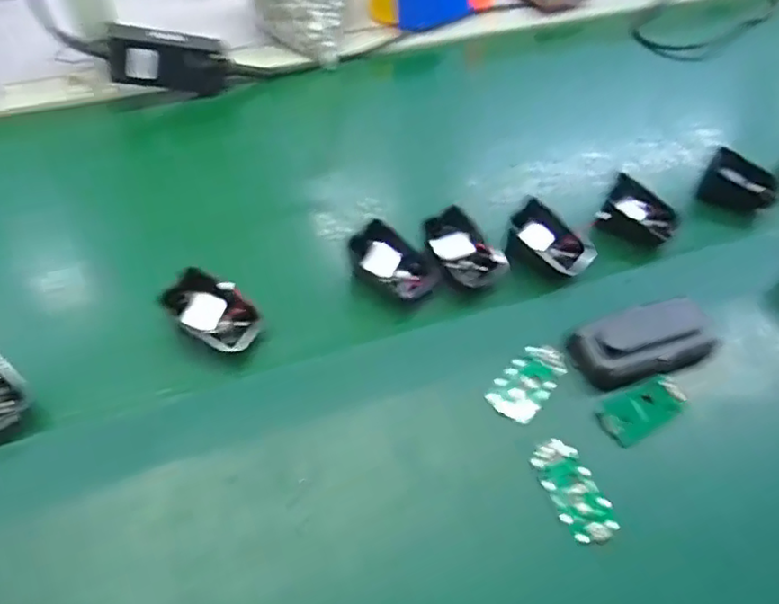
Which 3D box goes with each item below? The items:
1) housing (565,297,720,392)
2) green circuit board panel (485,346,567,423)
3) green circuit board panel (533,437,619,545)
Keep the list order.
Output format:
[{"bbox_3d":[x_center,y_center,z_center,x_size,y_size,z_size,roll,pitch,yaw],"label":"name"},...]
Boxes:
[{"bbox_3d":[0.185,0.028,0.433,0.099,0.029,0.045,-15,53,-13],"label":"housing"},{"bbox_3d":[0.098,0.055,0.427,0.033,0.006,0.066,32,57,23],"label":"green circuit board panel"},{"bbox_3d":[0.116,0.119,0.384,0.032,0.011,0.065,-16,53,-13],"label":"green circuit board panel"}]

